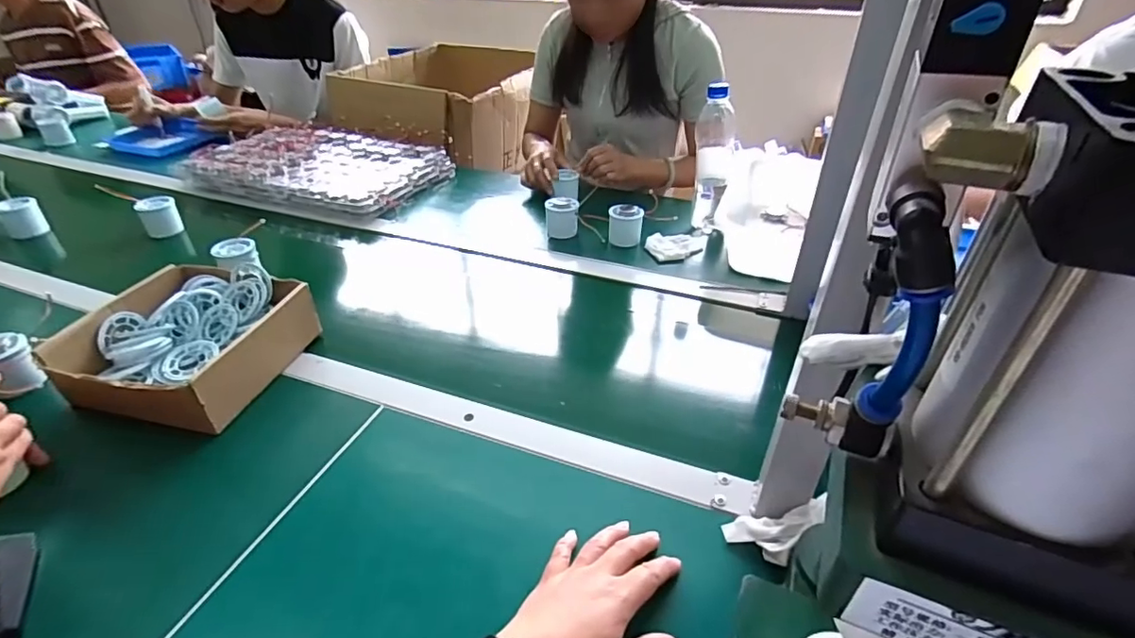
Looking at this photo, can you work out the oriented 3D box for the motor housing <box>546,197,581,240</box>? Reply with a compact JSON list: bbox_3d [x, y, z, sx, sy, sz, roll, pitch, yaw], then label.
[{"bbox_3d":[-0.009,-0.172,0.906,0.055,0.051,0.058,-1,35,-2],"label":"motor housing"}]

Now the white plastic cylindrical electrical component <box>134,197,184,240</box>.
[{"bbox_3d":[-0.671,-0.172,0.894,0.053,0.046,0.052,-24,42,-31],"label":"white plastic cylindrical electrical component"}]

